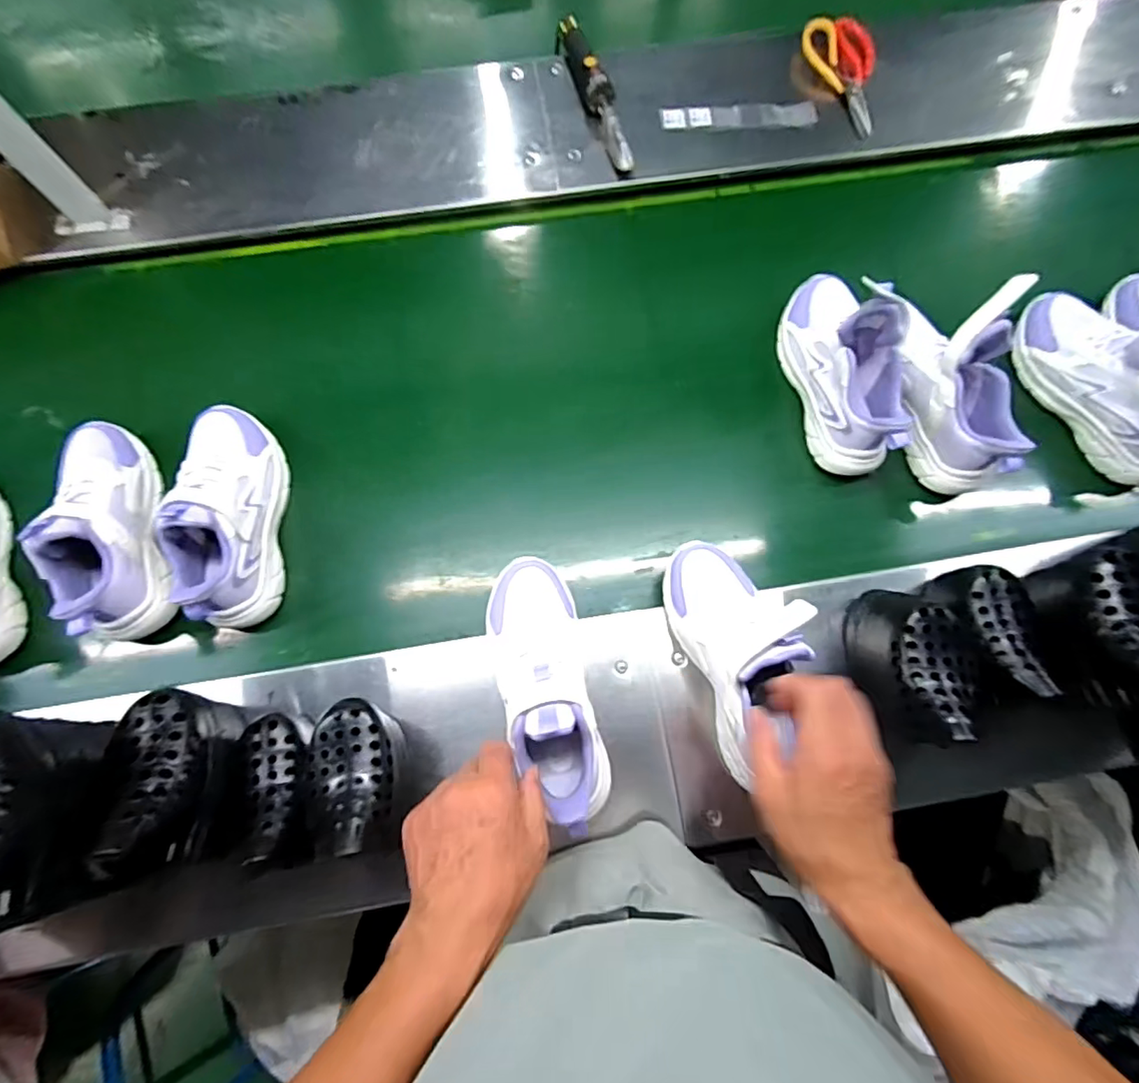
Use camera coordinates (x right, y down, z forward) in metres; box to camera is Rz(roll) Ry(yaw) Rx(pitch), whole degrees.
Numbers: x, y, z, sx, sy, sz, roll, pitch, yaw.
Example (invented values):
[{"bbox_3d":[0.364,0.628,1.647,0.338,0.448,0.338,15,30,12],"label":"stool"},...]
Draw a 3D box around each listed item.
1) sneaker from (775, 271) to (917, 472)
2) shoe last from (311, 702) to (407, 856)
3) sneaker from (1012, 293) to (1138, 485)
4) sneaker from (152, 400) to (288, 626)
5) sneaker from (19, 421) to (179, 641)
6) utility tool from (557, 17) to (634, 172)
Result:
[{"bbox_3d":[0.320,-0.211,0.641,0.083,0.125,0.246,-13,75,-5],"label":"sneaker"},{"bbox_3d":[-0.176,0.187,0.452,0.072,0.063,0.109,1,74,-1],"label":"shoe last"},{"bbox_3d":[0.635,-0.194,0.636,0.083,0.114,0.247,-25,76,-8],"label":"sneaker"},{"bbox_3d":[-0.369,-0.039,0.593,0.084,0.108,0.246,-9,74,-4],"label":"sneaker"},{"bbox_3d":[-0.495,-0.021,0.575,0.077,0.096,0.245,-16,75,-6],"label":"sneaker"},{"bbox_3d":[0.029,-0.633,0.767,0.033,0.056,0.288,-15,75,-6],"label":"utility tool"}]

